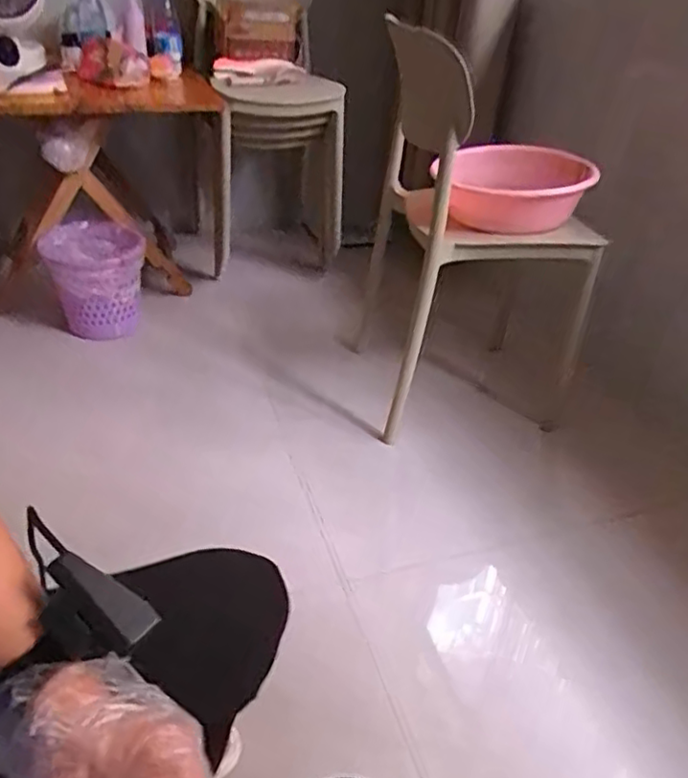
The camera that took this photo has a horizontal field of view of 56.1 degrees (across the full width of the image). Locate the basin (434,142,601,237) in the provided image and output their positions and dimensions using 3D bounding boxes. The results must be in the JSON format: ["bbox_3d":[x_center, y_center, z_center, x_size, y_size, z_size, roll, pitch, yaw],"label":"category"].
[{"bbox_3d":[0.314,-0.385,1.213,0.270,0.116,0.268,13,36,13],"label":"basin"}]

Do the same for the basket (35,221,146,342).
[{"bbox_3d":[-0.579,-0.254,1.511,0.187,0.206,0.202,-2,35,-8],"label":"basket"}]

